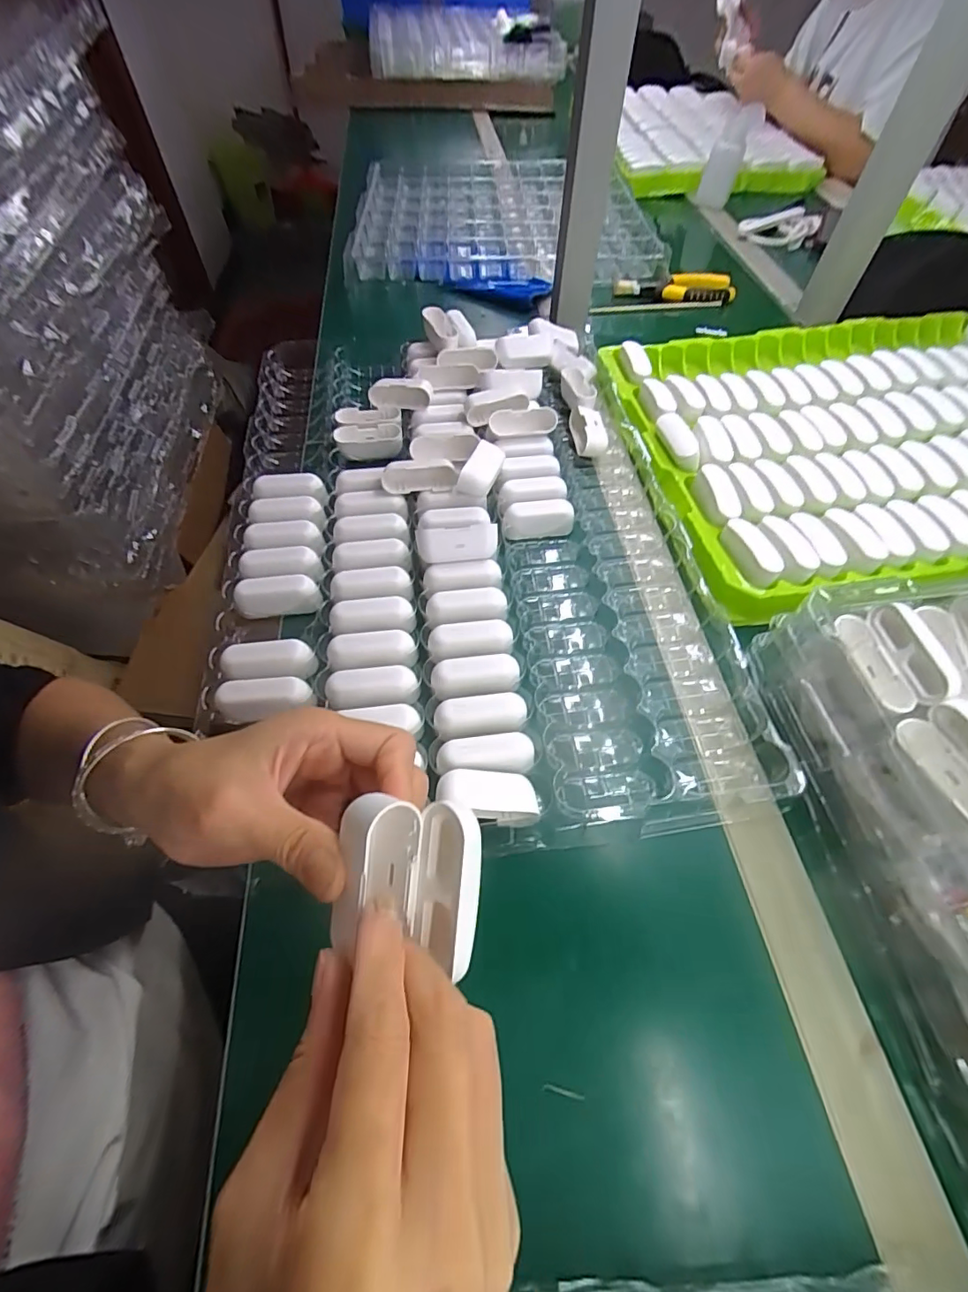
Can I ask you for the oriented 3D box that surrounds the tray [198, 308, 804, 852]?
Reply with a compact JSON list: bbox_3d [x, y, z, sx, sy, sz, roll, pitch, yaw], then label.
[{"bbox_3d":[-0.029,-0.124,0.443,0.366,0.041,0.563,-7,57,-5],"label":"tray"}]

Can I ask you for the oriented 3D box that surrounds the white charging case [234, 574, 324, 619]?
[{"bbox_3d":[-0.164,-0.041,0.407,0.066,0.024,0.027,-3,57,-2],"label":"white charging case"}]

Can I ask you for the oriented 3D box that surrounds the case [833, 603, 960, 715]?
[{"bbox_3d":[0.242,0.007,0.298,0.027,0.038,0.064,-4,57,-3],"label":"case"}]

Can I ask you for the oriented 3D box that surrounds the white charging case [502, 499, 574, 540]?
[{"bbox_3d":[0.048,-0.114,0.453,0.063,0.023,0.024,-7,57,-5],"label":"white charging case"}]

